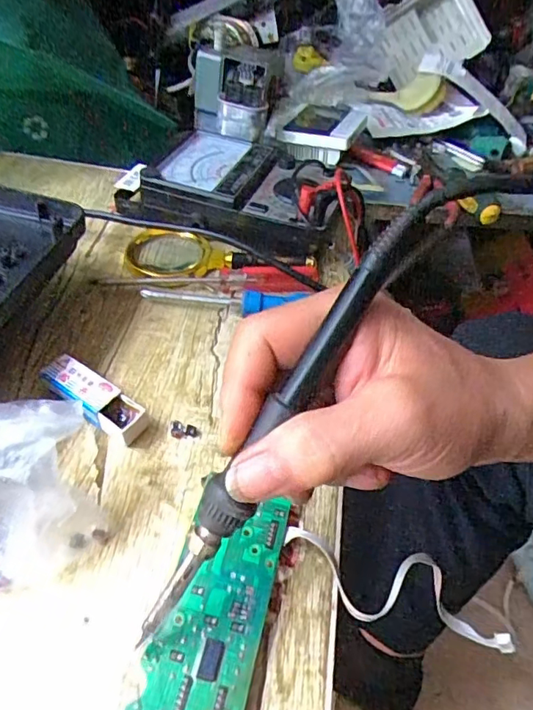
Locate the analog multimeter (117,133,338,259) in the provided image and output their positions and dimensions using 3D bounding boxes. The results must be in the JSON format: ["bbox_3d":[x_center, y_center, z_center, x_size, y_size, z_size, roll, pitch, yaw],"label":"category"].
[{"bbox_3d":[-0.027,-0.155,0.471,0.184,0.046,0.113,15,46,7],"label":"analog multimeter"}]

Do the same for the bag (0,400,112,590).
[{"bbox_3d":[-0.115,0.062,0.241,0.074,0.071,0.058,-19,51,-24],"label":"bag"}]

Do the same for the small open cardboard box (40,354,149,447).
[{"bbox_3d":[-0.103,0.026,0.313,0.066,0.021,0.025,31,48,20],"label":"small open cardboard box"}]

